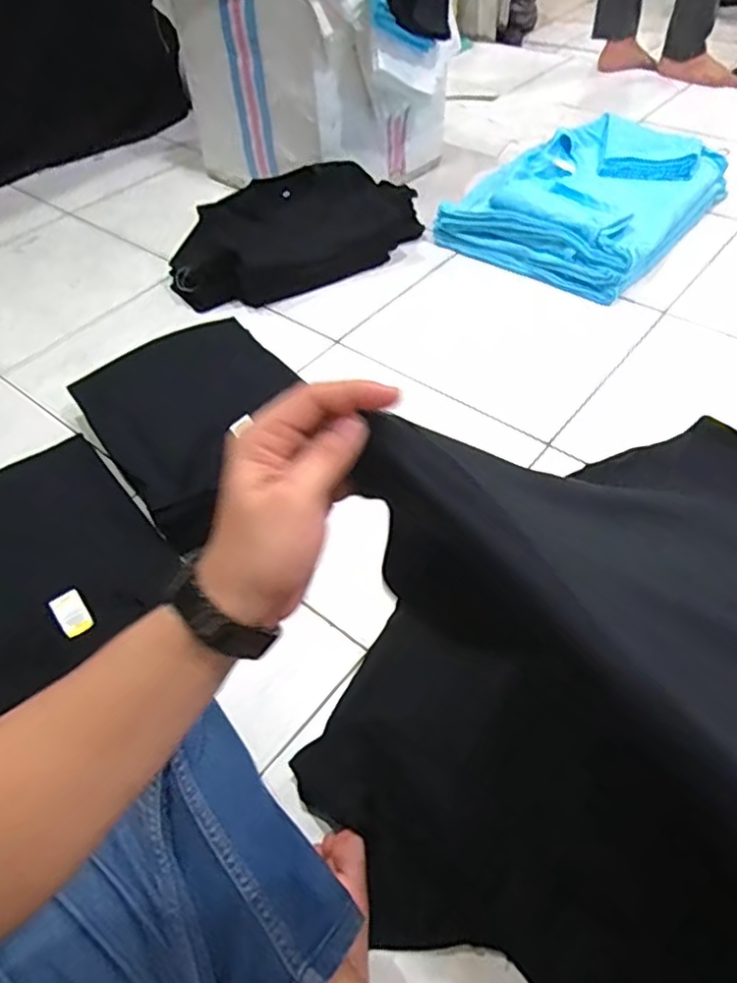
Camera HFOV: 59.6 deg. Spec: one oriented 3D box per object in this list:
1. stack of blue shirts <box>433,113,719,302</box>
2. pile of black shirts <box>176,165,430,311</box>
[{"bbox_3d":[0.451,-0.596,1.297,0.374,0.127,0.558,31,59,27],"label":"stack of blue shirts"},{"bbox_3d":[-0.134,-0.500,1.213,0.480,0.132,0.172,-31,55,-21],"label":"pile of black shirts"}]

